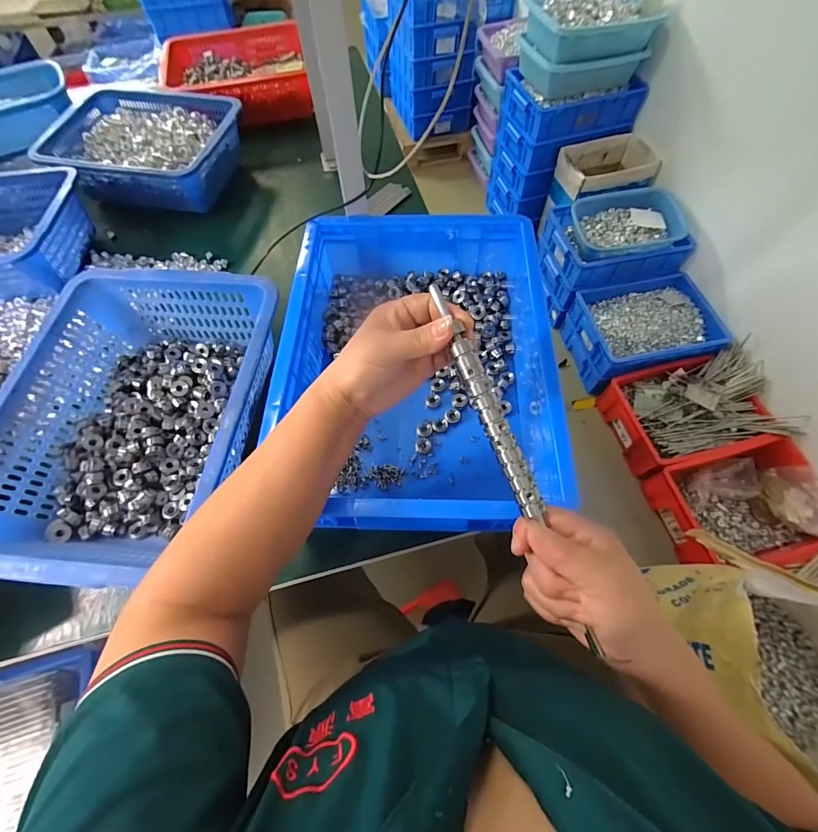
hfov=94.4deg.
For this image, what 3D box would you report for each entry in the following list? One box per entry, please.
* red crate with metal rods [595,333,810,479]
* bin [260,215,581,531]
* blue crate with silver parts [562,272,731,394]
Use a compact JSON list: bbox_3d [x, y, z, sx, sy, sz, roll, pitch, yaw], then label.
[{"bbox_3d":[0.919,-0.031,1.213,0.488,0.173,0.325,-14,64,-5],"label":"red crate with metal rods"},{"bbox_3d":[0.008,-0.081,0.477,0.300,0.104,0.397,0,64,1],"label":"bin"},{"bbox_3d":[0.827,-0.303,1.348,0.463,0.159,0.343,-14,64,-6],"label":"blue crate with silver parts"}]

